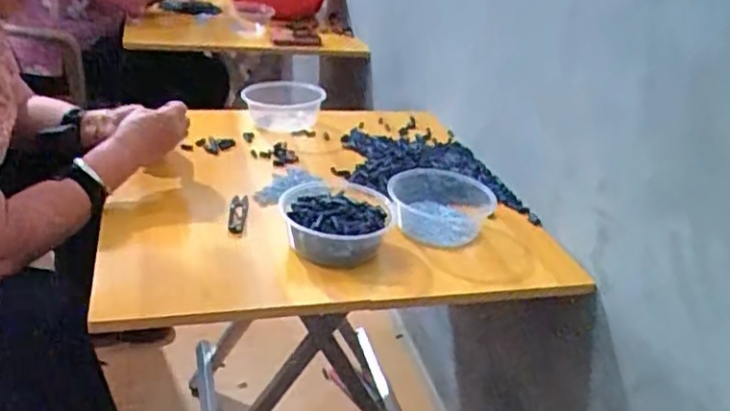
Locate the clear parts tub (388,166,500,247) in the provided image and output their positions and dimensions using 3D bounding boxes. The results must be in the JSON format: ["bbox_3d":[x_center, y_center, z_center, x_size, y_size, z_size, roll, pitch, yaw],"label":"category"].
[{"bbox_3d":[0.108,-0.002,0.959,0.149,0.051,0.165,7,29,-1],"label":"clear parts tub"}]

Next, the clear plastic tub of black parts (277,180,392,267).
[{"bbox_3d":[-0.039,0.018,0.887,0.147,0.055,0.164,5,29,-4],"label":"clear plastic tub of black parts"}]

